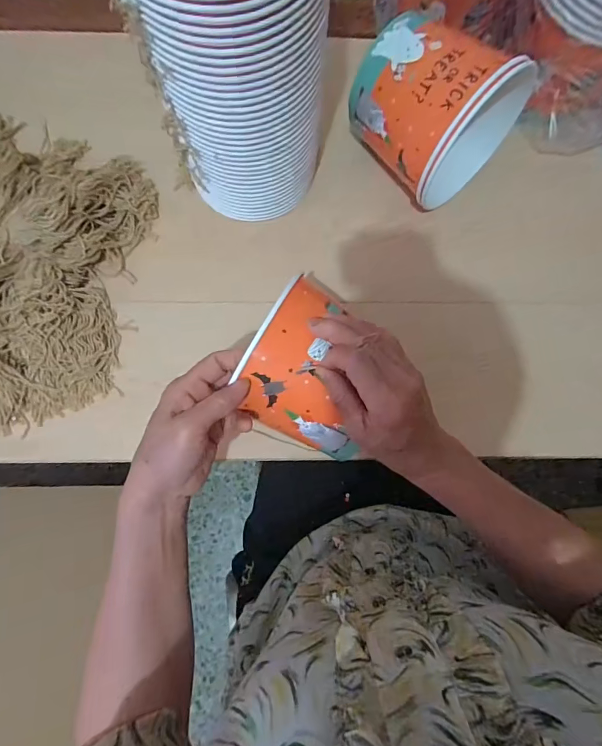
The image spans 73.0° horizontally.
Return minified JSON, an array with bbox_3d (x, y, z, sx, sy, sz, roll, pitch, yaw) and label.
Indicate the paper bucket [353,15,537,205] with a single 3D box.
[{"bbox_3d":[0.157,-0.308,0.467,0.158,0.139,0.161,-38,82,-6],"label":"paper bucket"}]

